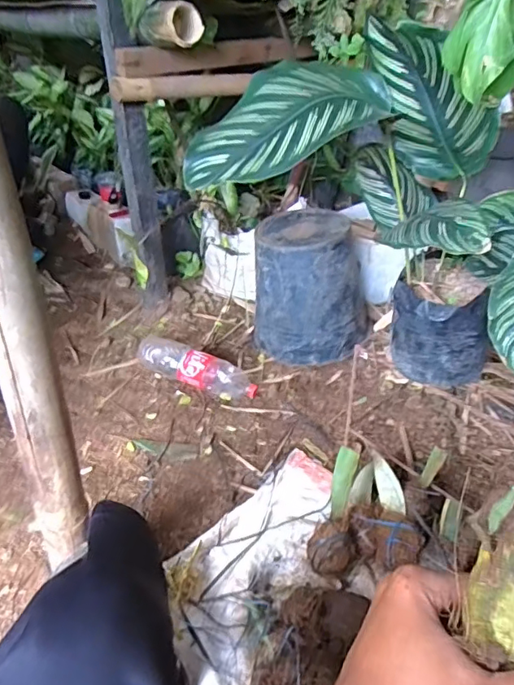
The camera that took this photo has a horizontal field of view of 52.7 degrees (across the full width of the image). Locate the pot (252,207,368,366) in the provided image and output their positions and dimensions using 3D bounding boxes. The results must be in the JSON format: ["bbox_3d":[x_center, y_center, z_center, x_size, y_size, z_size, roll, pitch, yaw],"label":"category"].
[{"bbox_3d":[0.145,-0.139,1.332,0.290,0.314,0.275,2,38,-1],"label":"pot"}]

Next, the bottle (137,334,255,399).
[{"bbox_3d":[-0.150,0.063,1.277,0.328,0.075,0.089,19,40,20],"label":"bottle"}]

